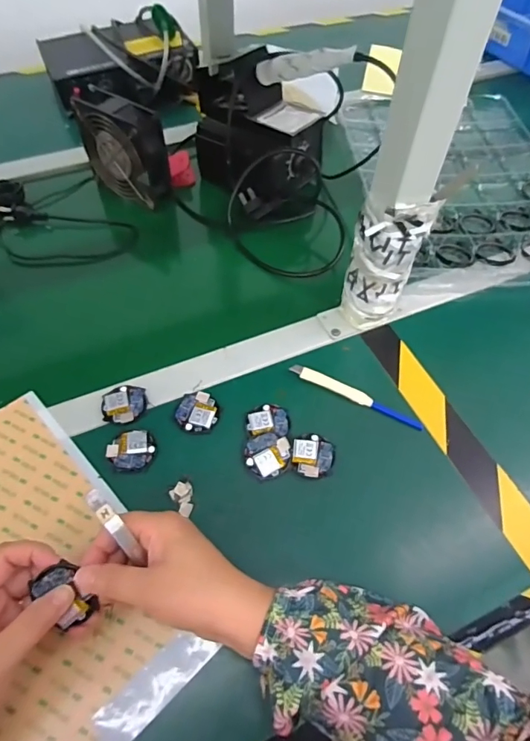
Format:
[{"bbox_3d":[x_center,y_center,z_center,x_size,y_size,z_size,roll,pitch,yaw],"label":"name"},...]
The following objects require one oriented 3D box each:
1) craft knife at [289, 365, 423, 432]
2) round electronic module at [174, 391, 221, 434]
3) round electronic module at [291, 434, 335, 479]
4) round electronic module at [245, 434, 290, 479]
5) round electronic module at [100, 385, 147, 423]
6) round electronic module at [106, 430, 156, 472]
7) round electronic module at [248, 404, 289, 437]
[{"bbox_3d":[0.092,0.025,0.465,0.139,0.005,0.016,22,59,14],"label":"craft knife"},{"bbox_3d":[-0.065,0.041,0.446,0.041,0.006,0.043,0,56,0],"label":"round electronic module"},{"bbox_3d":[0.045,0.079,0.423,0.039,0.005,0.041,0,56,0],"label":"round electronic module"},{"bbox_3d":[0.002,0.077,0.420,0.041,0.011,0.039,0,56,0],"label":"round electronic module"},{"bbox_3d":[-0.137,0.033,0.448,0.041,0.006,0.041,0,56,0],"label":"round electronic module"},{"bbox_3d":[-0.122,0.074,0.421,0.039,0.005,0.041,0,56,0],"label":"round electronic module"},{"bbox_3d":[0.004,0.047,0.439,0.039,0.009,0.035,7,56,4],"label":"round electronic module"}]

